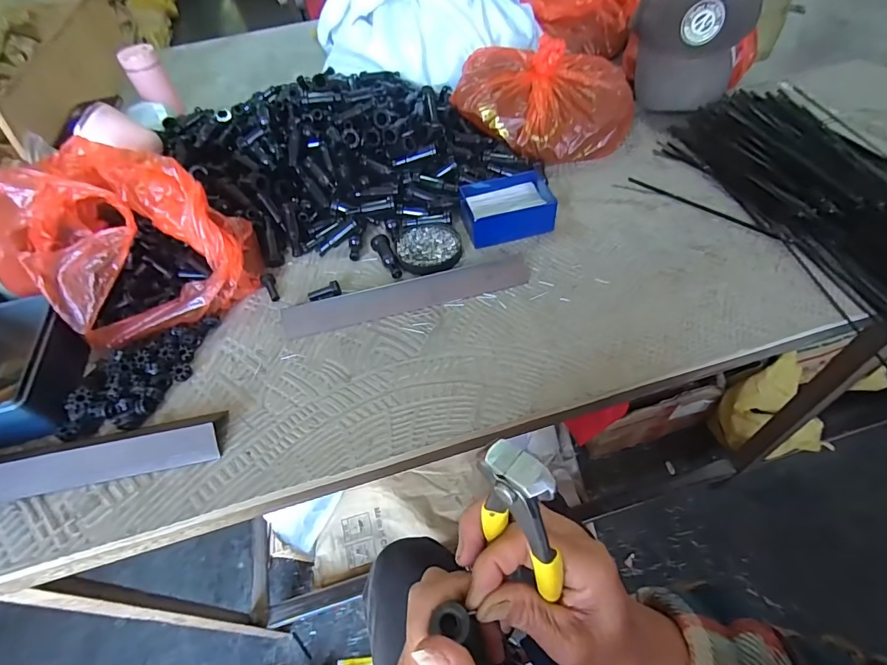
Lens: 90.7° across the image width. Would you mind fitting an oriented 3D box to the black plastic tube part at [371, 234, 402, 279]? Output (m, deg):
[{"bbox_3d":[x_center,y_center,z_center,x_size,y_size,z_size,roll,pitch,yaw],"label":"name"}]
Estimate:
[{"bbox_3d":[-0.070,-0.095,0.548,0.022,0.018,0.067,-22,54,-11],"label":"black plastic tube part"}]

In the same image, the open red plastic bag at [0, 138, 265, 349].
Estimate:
[{"bbox_3d":[-0.350,-0.098,0.494,0.225,0.147,0.211,28,60,24],"label":"open red plastic bag"}]

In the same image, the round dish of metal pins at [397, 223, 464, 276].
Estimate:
[{"bbox_3d":[-0.018,-0.110,0.569,0.083,0.010,0.087,-3,52,4],"label":"round dish of metal pins"}]

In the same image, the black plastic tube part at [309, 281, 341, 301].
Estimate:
[{"bbox_3d":[-0.141,-0.048,0.522,0.037,0.018,0.014,-22,54,-11],"label":"black plastic tube part"}]

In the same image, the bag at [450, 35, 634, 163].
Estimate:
[{"bbox_3d":[0.153,-0.345,0.657,0.268,0.112,0.178,-6,52,1],"label":"bag"}]

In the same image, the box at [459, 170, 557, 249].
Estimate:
[{"bbox_3d":[0.084,-0.165,0.577,0.117,0.047,0.098,-13,52,-4],"label":"box"}]

